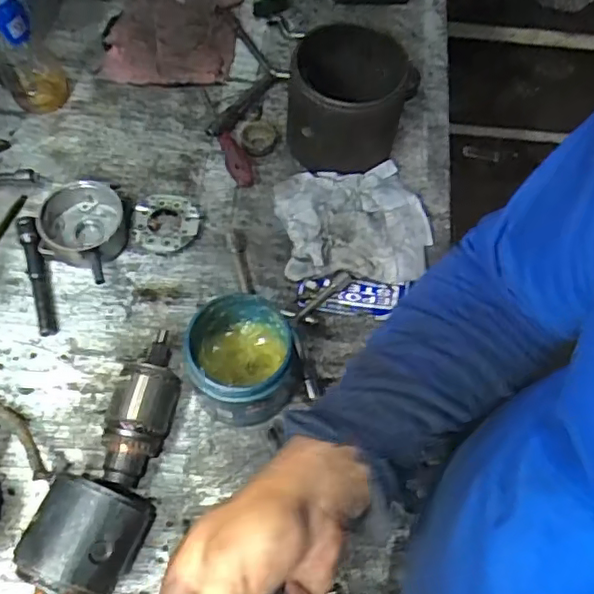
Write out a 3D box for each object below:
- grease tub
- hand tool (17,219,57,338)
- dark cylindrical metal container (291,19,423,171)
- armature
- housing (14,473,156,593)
[{"bbox_3d":[-0.047,0.056,0.520,0.086,0.096,0.088,1,63,-2],"label":"grease tub"},{"bbox_3d":[-0.257,-0.023,0.593,0.020,0.021,0.127,-16,65,-11],"label":"hand tool"},{"bbox_3d":[0.050,-0.210,0.644,0.112,0.104,0.119,1,63,-2],"label":"dark cylindrical metal container"},{"bbox_3d":[-0.133,0.094,0.529,0.049,0.054,0.136,5,63,0],"label":"armature"},{"bbox_3d":[-0.161,0.190,0.467,0.080,0.084,0.090,21,64,8],"label":"housing"}]

